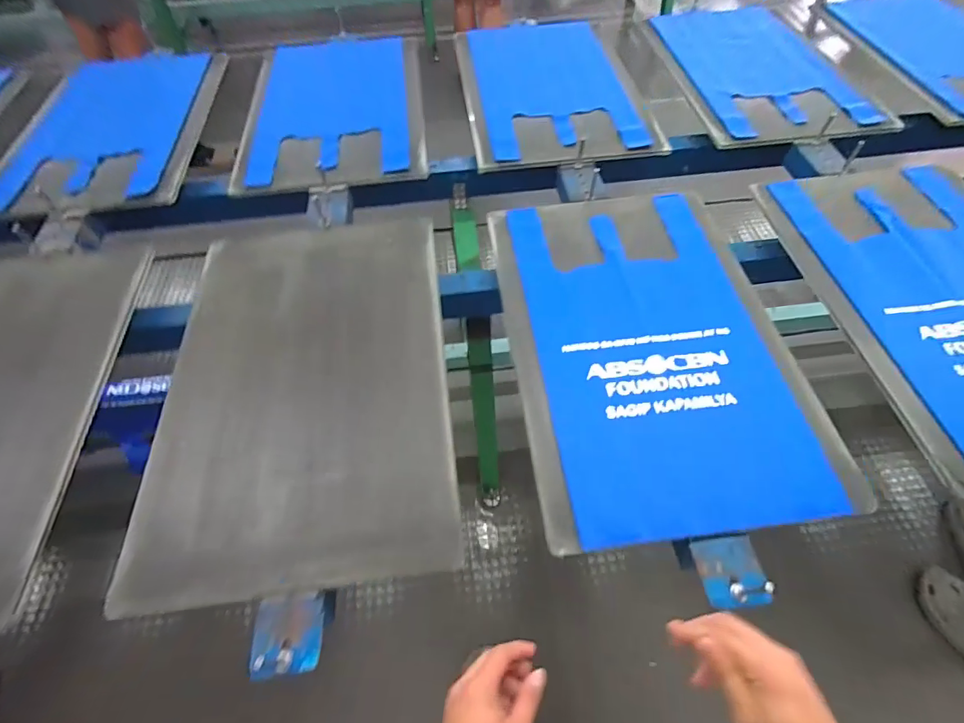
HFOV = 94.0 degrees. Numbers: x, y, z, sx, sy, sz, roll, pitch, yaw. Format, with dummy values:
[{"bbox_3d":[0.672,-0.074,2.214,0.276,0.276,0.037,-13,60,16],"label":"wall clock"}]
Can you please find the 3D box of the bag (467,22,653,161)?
[{"bbox_3d":[0.159,-0.677,1.083,0.327,0.008,0.568,-7,58,-2],"label":"bag"}]

